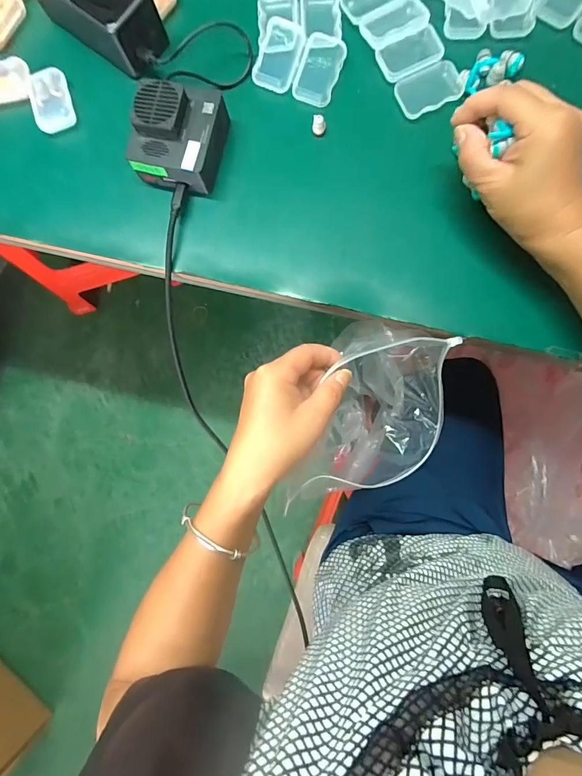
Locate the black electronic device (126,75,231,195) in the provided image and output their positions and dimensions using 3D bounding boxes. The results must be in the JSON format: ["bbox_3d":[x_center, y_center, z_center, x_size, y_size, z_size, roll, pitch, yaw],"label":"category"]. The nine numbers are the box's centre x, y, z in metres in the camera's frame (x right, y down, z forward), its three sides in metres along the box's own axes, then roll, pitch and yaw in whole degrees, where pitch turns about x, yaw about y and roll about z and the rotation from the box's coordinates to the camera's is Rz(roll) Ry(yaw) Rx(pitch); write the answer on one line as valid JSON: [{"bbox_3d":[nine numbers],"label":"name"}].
[{"bbox_3d":[-0.100,-0.222,0.348,0.070,0.044,0.079,12,86,6],"label":"black electronic device"}]

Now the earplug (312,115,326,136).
[{"bbox_3d":[0.025,-0.237,0.359,0.012,0.016,0.010,8,87,4],"label":"earplug"}]

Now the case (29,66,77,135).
[{"bbox_3d":[-0.228,-0.274,0.377,0.034,0.015,0.053,-15,84,4],"label":"case"}]

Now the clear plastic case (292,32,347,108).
[{"bbox_3d":[0.026,-0.289,0.359,0.036,0.013,0.055,21,87,7],"label":"clear plastic case"}]

